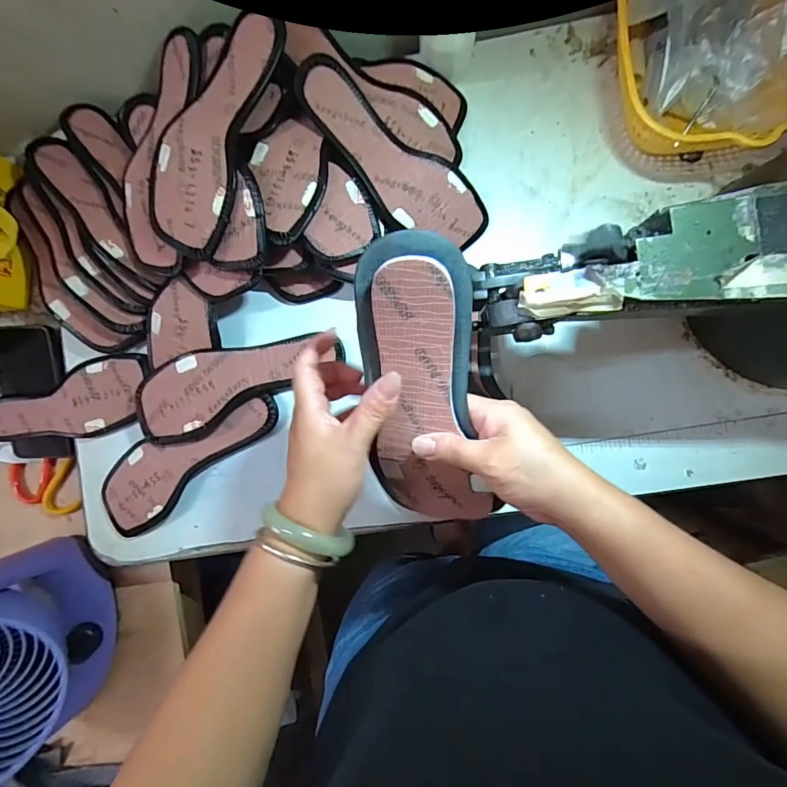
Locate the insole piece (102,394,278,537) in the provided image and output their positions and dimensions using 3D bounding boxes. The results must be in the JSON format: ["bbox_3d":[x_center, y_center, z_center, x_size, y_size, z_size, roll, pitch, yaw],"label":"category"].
[{"bbox_3d":[-0.234,0.067,0.486,0.224,0.011,0.077,-40,85,6],"label":"insole piece"}]

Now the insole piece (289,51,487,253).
[{"bbox_3d":[-0.004,-0.226,0.446,0.224,0.018,0.079,35,91,-13],"label":"insole piece"}]

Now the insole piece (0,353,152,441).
[{"bbox_3d":[-0.380,0.016,0.515,0.223,0.018,0.079,-18,84,11],"label":"insole piece"}]

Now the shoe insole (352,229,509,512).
[{"bbox_3d":[0.022,0.005,0.324,0.083,0.021,0.230,-3,118,8],"label":"shoe insole"}]

